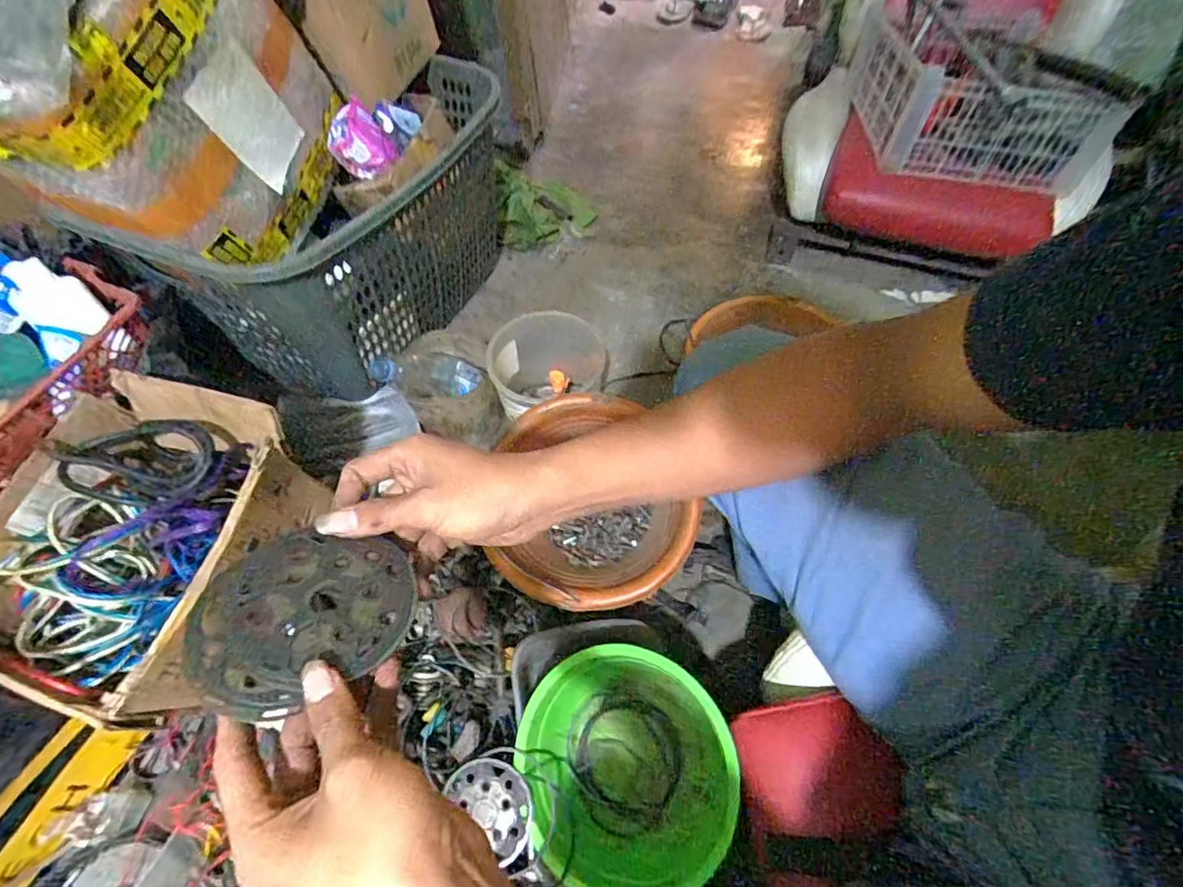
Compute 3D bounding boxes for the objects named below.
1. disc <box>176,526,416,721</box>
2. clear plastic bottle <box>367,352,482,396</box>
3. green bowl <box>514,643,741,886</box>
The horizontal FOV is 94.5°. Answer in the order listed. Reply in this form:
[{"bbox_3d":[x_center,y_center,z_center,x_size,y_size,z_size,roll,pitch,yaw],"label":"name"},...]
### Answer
[{"bbox_3d":[-0.158,0.095,0.303,0.104,0.004,0.102,10,46,-10],"label":"disc"},{"bbox_3d":[-0.246,-0.106,0.830,0.059,0.180,0.063,41,111,23],"label":"clear plastic bottle"},{"bbox_3d":[0.031,0.344,0.593,0.244,0.110,0.244,-5,71,17],"label":"green bowl"}]

